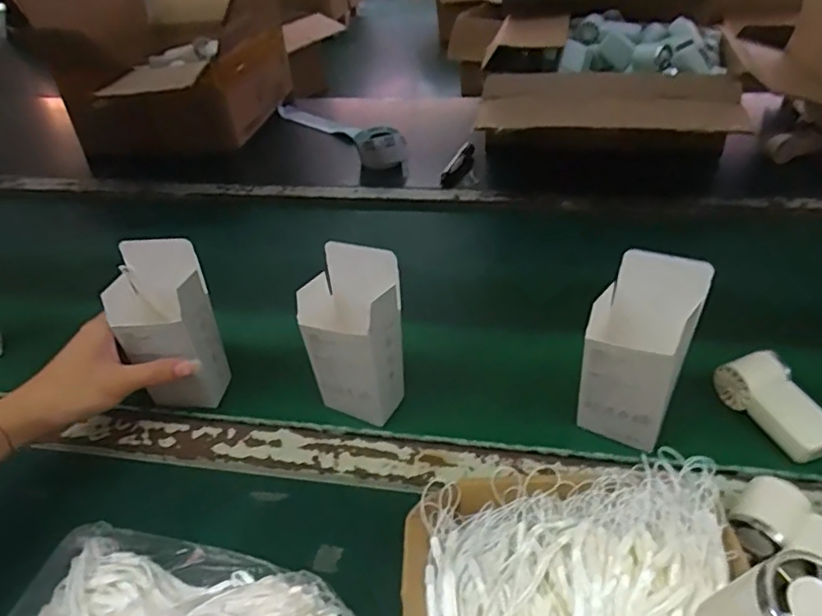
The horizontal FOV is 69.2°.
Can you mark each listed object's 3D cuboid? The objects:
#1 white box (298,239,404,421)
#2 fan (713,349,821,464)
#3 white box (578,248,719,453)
[{"bbox_3d":[-0.047,0.028,0.495,0.069,0.164,0.059,20,45,28],"label":"white box"},{"bbox_3d":[0.299,0.078,0.480,0.049,0.028,0.094,-17,40,-14],"label":"fan"},{"bbox_3d":[0.167,0.036,0.448,0.072,0.141,0.050,12,42,21],"label":"white box"}]

